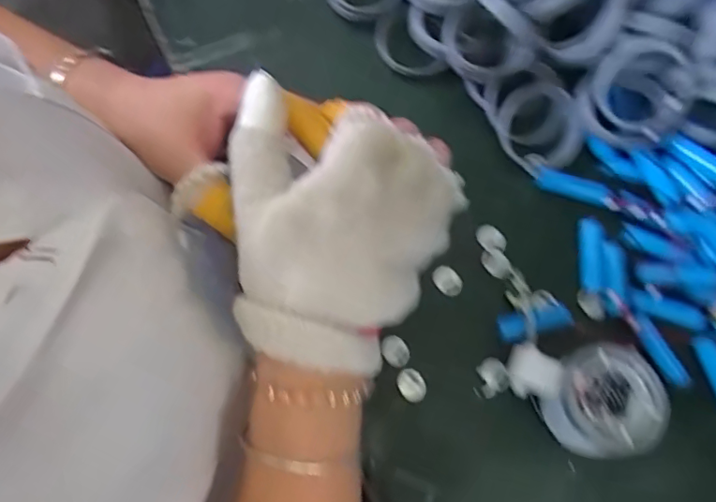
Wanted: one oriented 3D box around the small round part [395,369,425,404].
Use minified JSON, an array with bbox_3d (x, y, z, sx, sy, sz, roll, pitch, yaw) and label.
[{"bbox_3d":[0.036,0.090,0.359,0.017,0.004,0.023,-23,78,-7],"label":"small round part"}]

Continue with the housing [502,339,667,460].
[{"bbox_3d":[0.139,0.089,0.333,0.082,0.052,0.073,7,76,0],"label":"housing"}]

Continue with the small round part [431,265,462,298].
[{"bbox_3d":[0.063,0.021,0.376,0.017,0.004,0.023,-41,81,-10],"label":"small round part"}]

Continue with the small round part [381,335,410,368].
[{"bbox_3d":[0.025,0.068,0.362,0.016,0.004,0.021,-36,80,-10],"label":"small round part"}]

